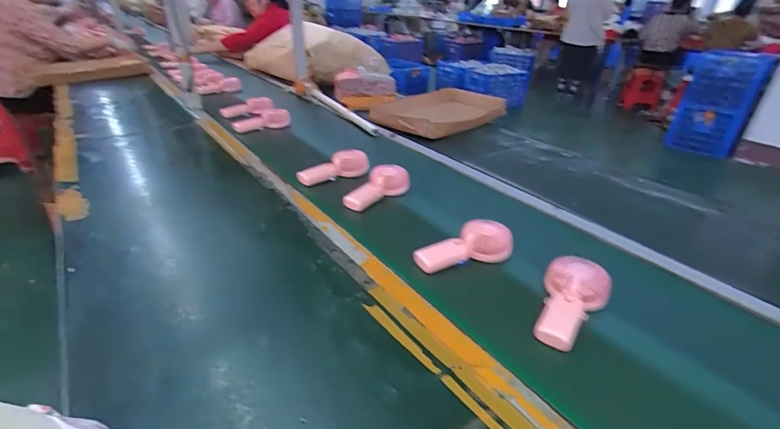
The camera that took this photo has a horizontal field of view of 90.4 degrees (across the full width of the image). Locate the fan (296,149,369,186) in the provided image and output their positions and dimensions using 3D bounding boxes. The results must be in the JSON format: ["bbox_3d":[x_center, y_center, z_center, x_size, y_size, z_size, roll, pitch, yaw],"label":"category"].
[{"bbox_3d":[-0.149,-0.120,0.994,0.185,0.057,0.073,-11,35,-18],"label":"fan"}]

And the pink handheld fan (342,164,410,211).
[{"bbox_3d":[-0.027,-0.058,0.893,0.079,0.059,0.170,22,39,29],"label":"pink handheld fan"}]

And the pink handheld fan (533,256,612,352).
[{"bbox_3d":[0.276,0.129,0.586,0.091,0.041,0.178,18,34,25],"label":"pink handheld fan"}]

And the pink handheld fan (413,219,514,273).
[{"bbox_3d":[0.129,0.055,0.700,0.182,0.043,0.082,-9,33,-18],"label":"pink handheld fan"}]

